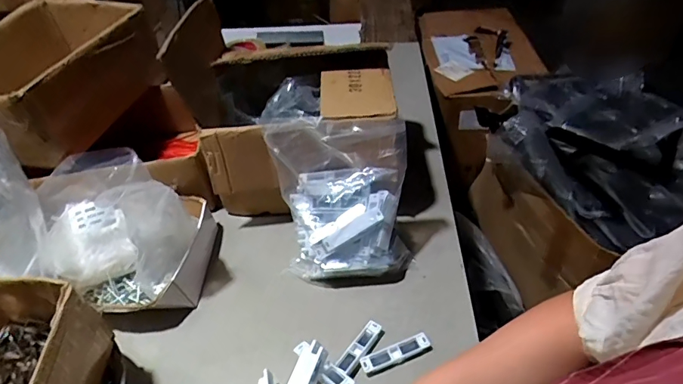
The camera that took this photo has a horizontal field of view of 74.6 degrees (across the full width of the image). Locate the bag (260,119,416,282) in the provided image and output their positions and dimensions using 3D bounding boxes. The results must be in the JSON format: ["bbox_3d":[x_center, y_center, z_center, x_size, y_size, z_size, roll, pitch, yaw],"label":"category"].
[{"bbox_3d":[-0.001,0.013,0.660,0.194,0.206,0.151,-6,45,-1],"label":"bag"}]

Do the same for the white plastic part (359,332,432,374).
[{"bbox_3d":[0.072,0.213,0.592,0.098,0.013,0.021,-17,46,-12],"label":"white plastic part"}]

